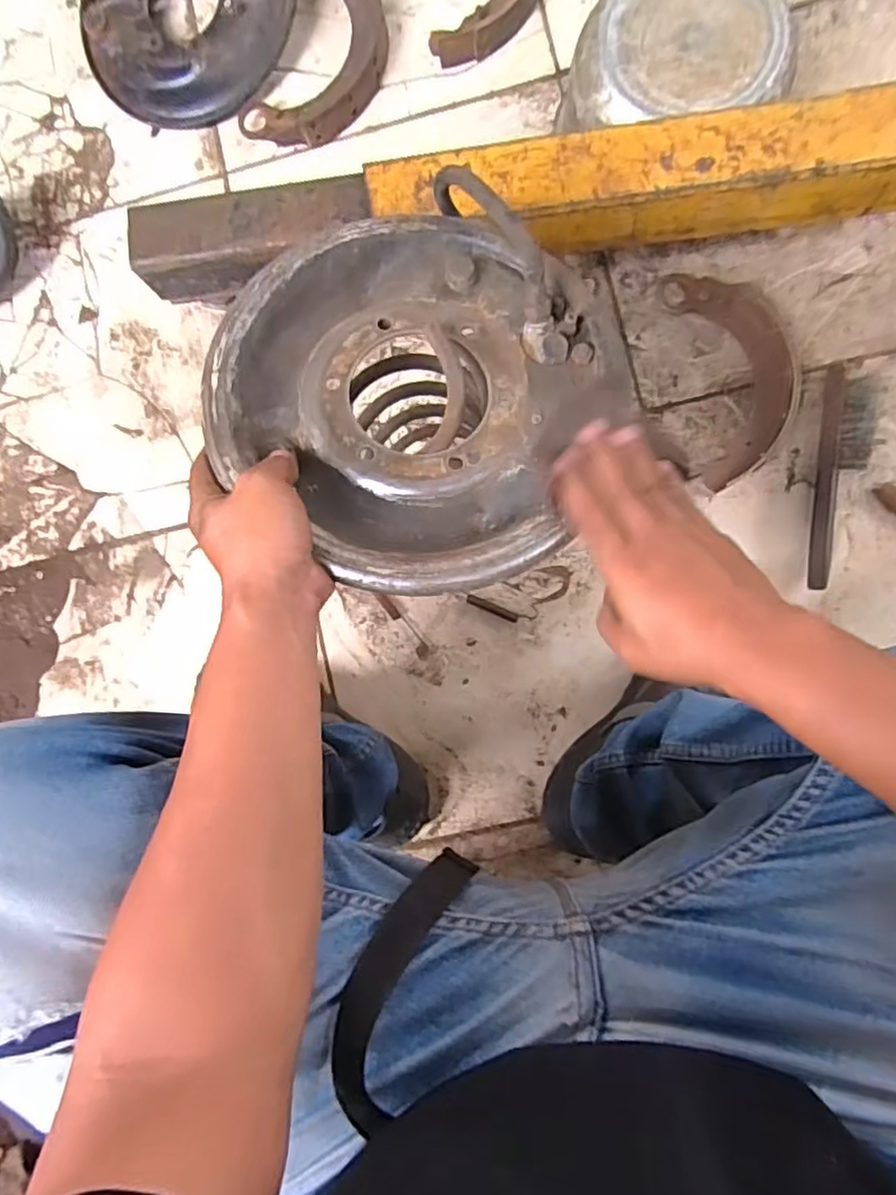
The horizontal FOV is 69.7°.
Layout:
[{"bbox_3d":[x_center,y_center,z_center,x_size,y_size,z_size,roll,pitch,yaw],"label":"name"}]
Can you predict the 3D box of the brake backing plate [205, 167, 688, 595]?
[{"bbox_3d":[-0.015,-0.138,0.414,0.257,0.073,0.237,0,89,6],"label":"brake backing plate"}]

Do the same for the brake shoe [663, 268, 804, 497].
[{"bbox_3d":[0.318,-0.244,0.678,0.125,0.034,0.234,-11,88,5],"label":"brake shoe"}]

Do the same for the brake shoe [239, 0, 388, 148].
[{"bbox_3d":[-0.140,-0.617,0.750,0.120,0.035,0.222,35,93,5],"label":"brake shoe"}]

